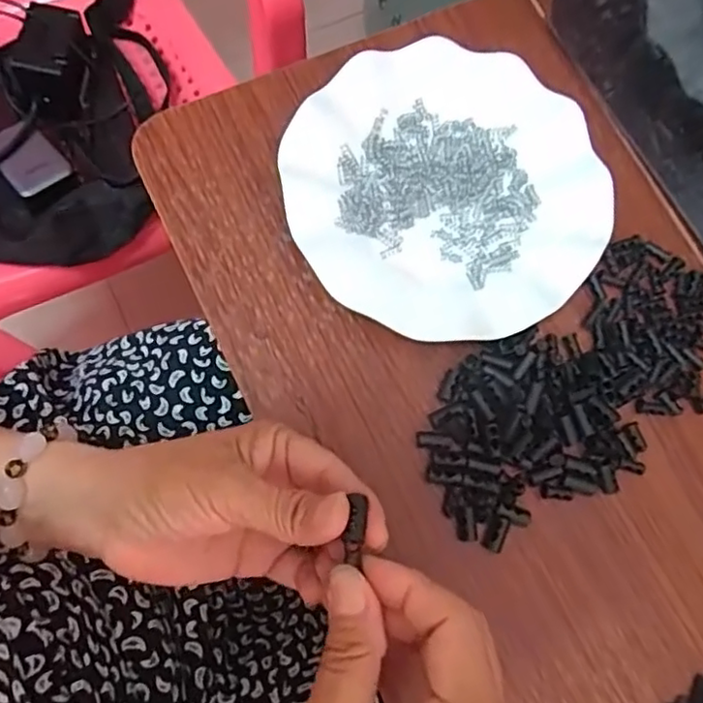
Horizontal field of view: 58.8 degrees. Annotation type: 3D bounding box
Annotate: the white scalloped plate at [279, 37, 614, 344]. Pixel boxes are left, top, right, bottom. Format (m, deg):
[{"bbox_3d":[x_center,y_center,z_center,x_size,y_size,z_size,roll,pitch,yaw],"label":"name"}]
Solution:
[{"bbox_3d":[0.055,-0.097,0.366,0.180,0.028,0.180,1,76,-3],"label":"white scalloped plate"}]

